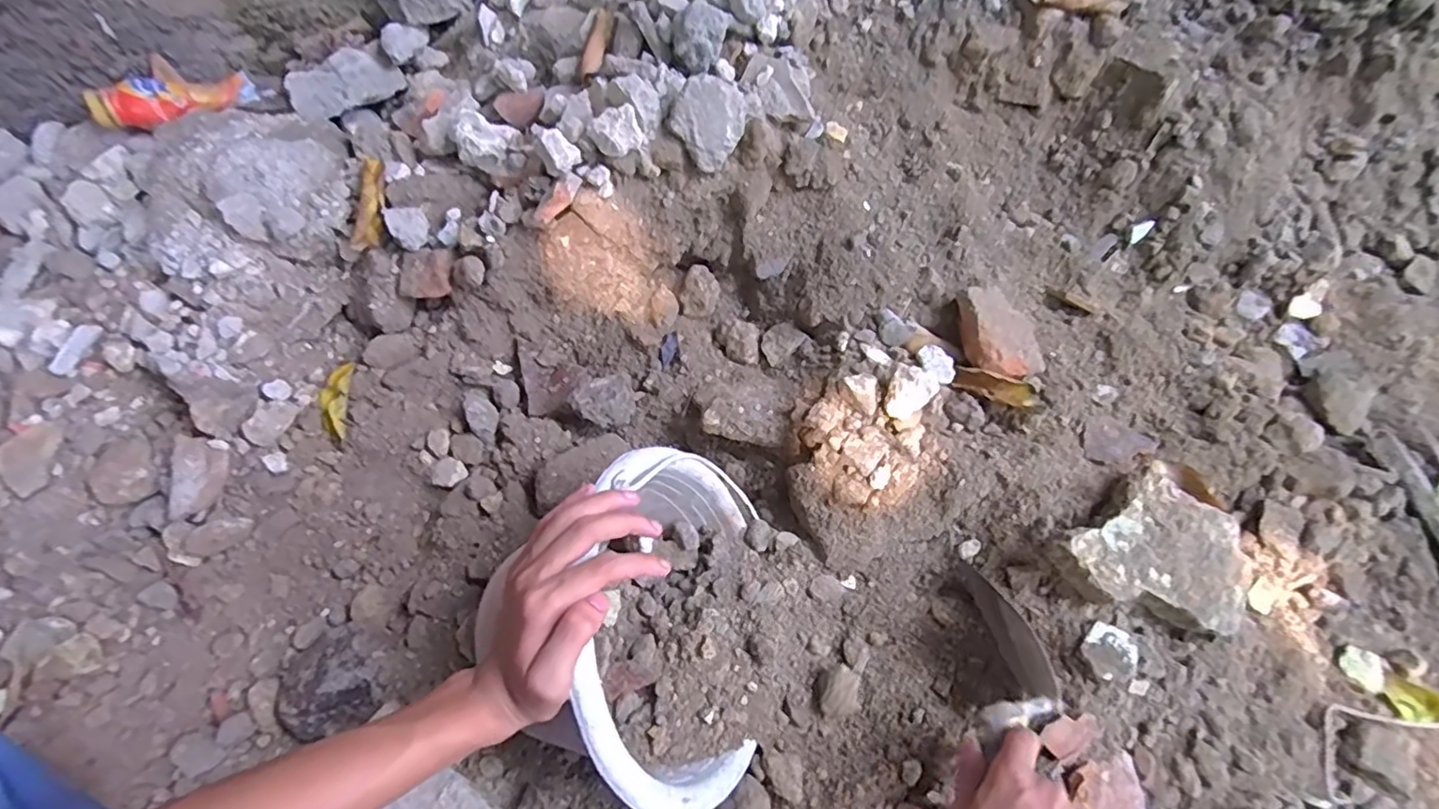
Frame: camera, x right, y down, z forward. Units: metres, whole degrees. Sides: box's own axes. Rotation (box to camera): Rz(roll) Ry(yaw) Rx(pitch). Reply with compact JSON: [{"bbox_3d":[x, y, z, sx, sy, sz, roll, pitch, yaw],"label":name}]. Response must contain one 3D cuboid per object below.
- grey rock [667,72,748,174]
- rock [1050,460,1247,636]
[{"bbox_3d":[-0.013,-0.273,0.582,0.067,0.073,0.040,27,28,-22],"label":"grey rock"},{"bbox_3d":[0.393,0.134,0.531,0.177,0.042,0.143,-31,70,-17],"label":"rock"}]

